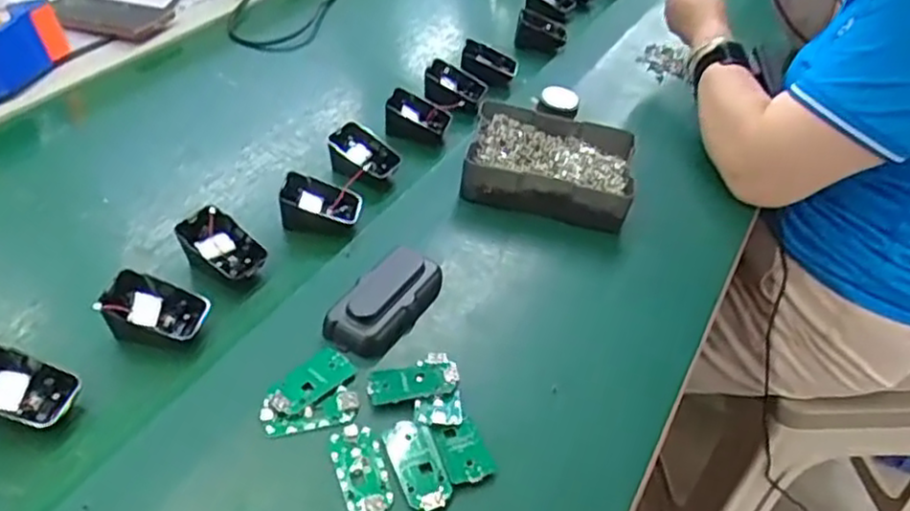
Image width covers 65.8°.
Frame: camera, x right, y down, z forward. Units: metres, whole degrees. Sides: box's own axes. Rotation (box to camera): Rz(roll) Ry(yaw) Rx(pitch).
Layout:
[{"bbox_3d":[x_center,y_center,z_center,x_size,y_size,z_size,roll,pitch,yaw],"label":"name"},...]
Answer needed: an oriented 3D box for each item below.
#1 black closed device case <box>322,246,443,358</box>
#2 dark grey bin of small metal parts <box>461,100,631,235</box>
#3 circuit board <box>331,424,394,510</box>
[{"bbox_3d":[-0.052,0.038,0.549,0.053,0.036,0.100,22,46,17],"label":"black closed device case"},{"bbox_3d":[0.094,-0.090,0.693,0.159,0.044,0.121,10,44,4],"label":"dark grey bin of small metal parts"},{"bbox_3d":[-0.061,0.137,0.452,0.031,0.006,0.062,-11,46,-17],"label":"circuit board"}]

